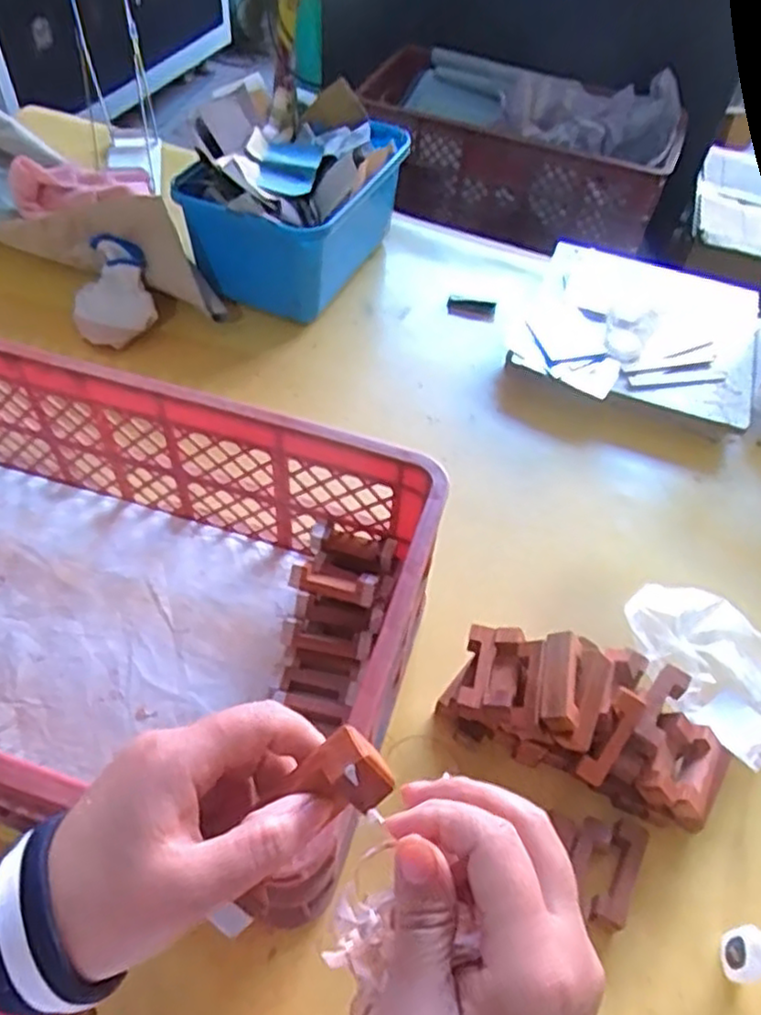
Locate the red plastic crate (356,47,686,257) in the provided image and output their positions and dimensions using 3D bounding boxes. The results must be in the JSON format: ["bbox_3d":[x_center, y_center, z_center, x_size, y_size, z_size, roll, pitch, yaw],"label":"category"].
[{"bbox_3d":[0.272,-0.742,1.458,0.631,0.228,0.316,12,53,4],"label":"red plastic crate"}]

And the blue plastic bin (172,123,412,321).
[{"bbox_3d":[-0.109,-0.403,0.953,0.199,0.163,0.284,23,54,12],"label":"blue plastic bin"}]

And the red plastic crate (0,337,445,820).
[{"bbox_3d":[-0.300,0.051,0.579,0.640,0.178,0.319,16,53,8],"label":"red plastic crate"}]

